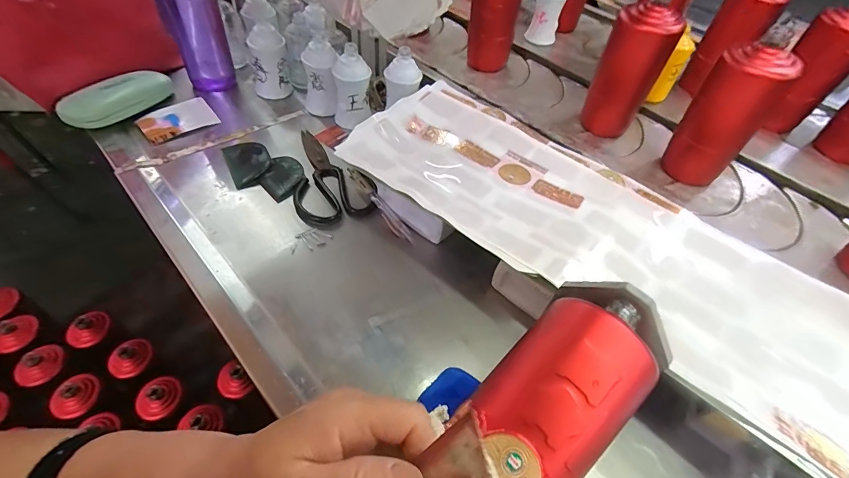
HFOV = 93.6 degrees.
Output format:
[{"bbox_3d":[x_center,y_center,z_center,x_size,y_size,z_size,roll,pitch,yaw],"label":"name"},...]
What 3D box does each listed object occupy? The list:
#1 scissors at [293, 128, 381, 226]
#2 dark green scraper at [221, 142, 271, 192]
[{"bbox_3d":[-0.138,-0.093,0.544,0.100,0.018,0.189,-18,55,-19],"label":"scissors"},{"bbox_3d":[-0.241,-0.108,0.546,0.054,0.012,0.092,-21,56,-21],"label":"dark green scraper"}]

